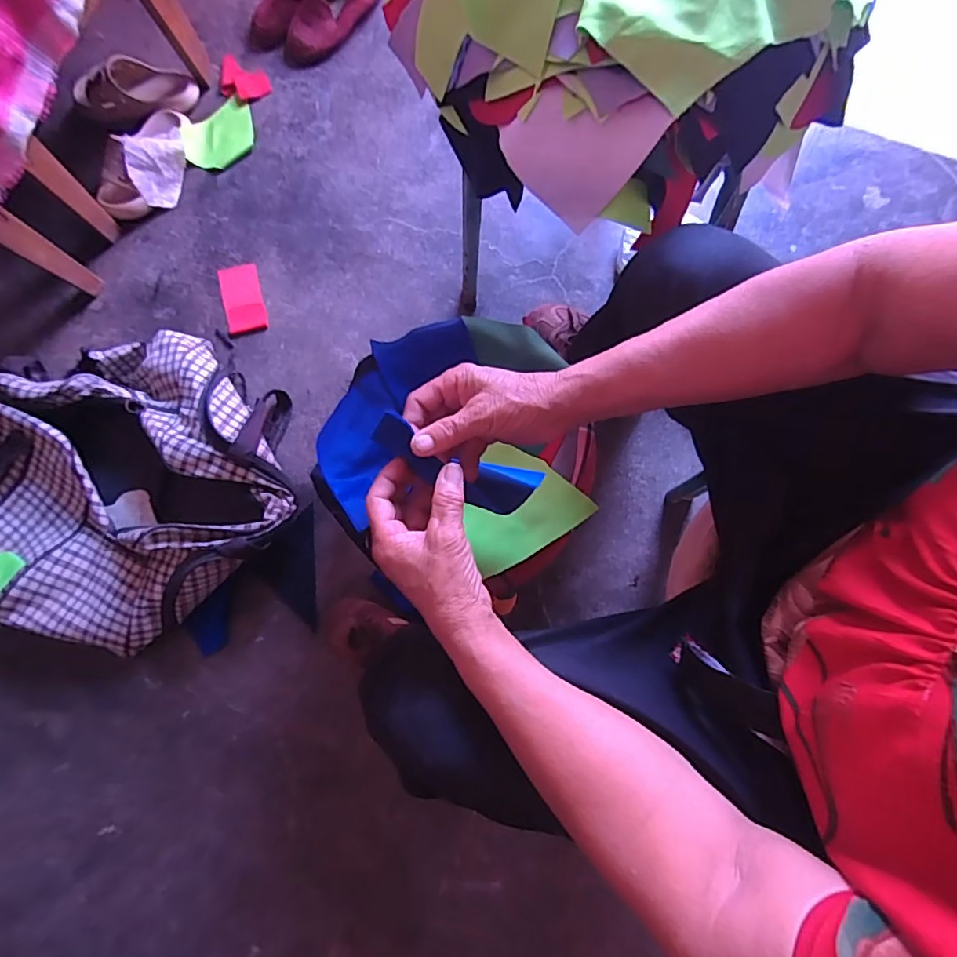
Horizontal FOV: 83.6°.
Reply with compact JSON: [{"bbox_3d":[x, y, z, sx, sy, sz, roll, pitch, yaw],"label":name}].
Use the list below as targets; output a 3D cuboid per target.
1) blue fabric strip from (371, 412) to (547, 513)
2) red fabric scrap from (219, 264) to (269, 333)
[{"bbox_3d":[-0.015,-0.005,0.418,0.147,0.029,0.046,21,76,-26],"label":"blue fabric strip"},{"bbox_3d":[-0.390,-0.300,0.884,0.061,0.007,0.125,-17,77,-3],"label":"red fabric scrap"}]

